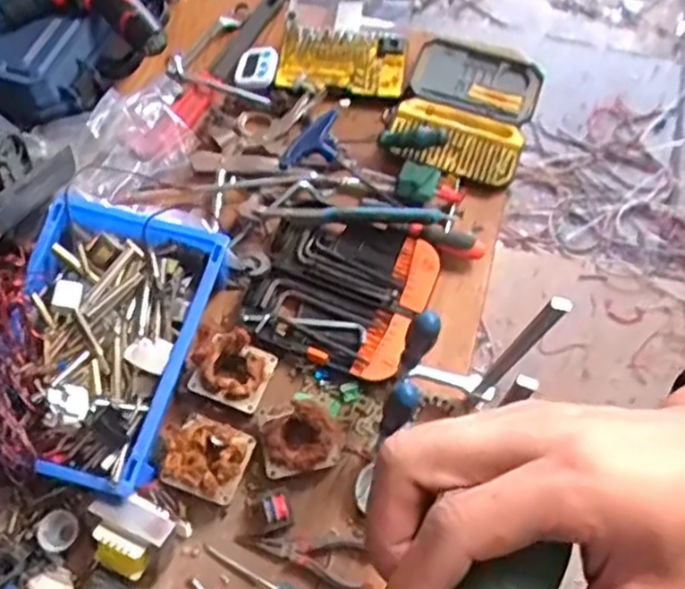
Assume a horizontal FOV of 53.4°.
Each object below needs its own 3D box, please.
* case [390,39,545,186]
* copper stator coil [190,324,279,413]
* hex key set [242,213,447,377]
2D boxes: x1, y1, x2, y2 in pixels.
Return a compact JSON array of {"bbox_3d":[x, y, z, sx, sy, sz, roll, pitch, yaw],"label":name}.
[{"bbox_3d":[0.188,-0.291,1.003,0.187,0.026,0.261,17,66,9],"label":"case"},{"bbox_3d":[-0.131,0.086,0.802,0.090,0.049,0.089,14,65,8],"label":"copper stator coil"},{"bbox_3d":[-0.003,-0.012,0.873,0.209,0.020,0.201,22,67,12],"label":"hex key set"}]

